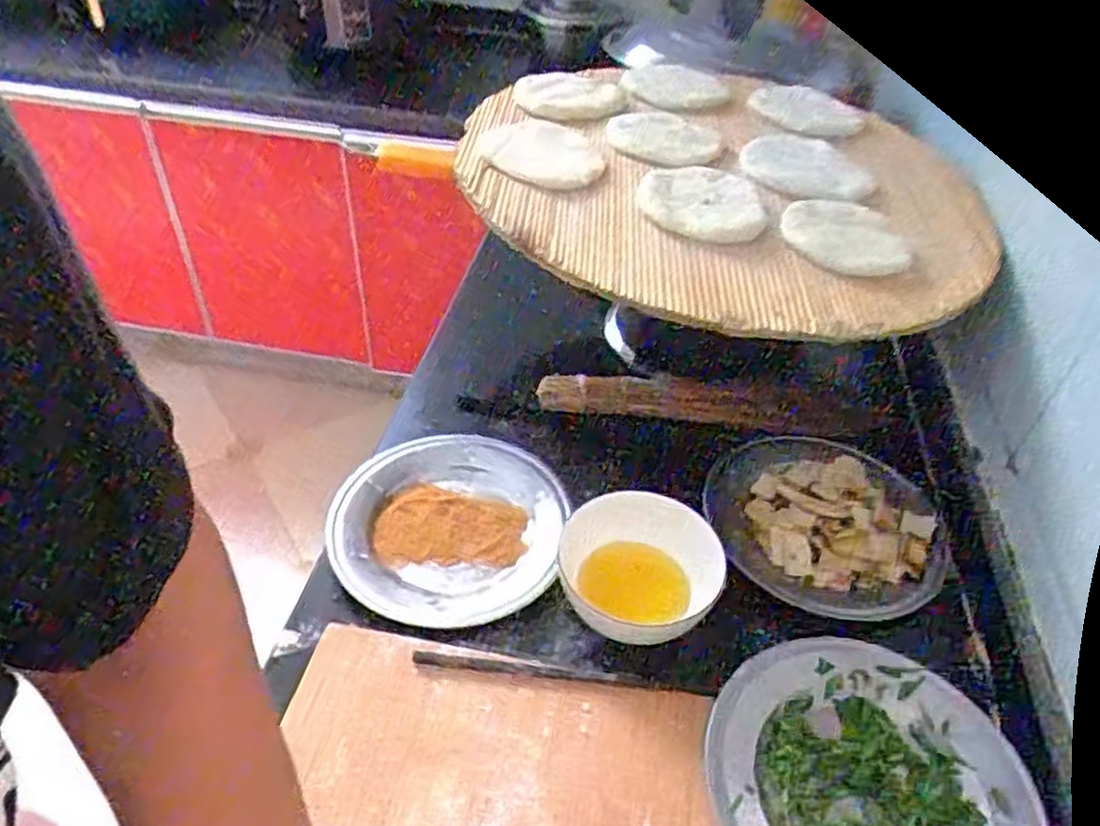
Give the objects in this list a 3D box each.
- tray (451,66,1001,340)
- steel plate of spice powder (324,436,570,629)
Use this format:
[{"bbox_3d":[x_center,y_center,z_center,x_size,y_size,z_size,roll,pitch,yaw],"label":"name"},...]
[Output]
[{"bbox_3d":[0.153,-0.253,0.786,0.491,0.055,0.544,8,42,3],"label":"tray"},{"bbox_3d":[-0.089,0.098,0.671,0.196,0.026,0.204,3,42,-3],"label":"steel plate of spice powder"}]

